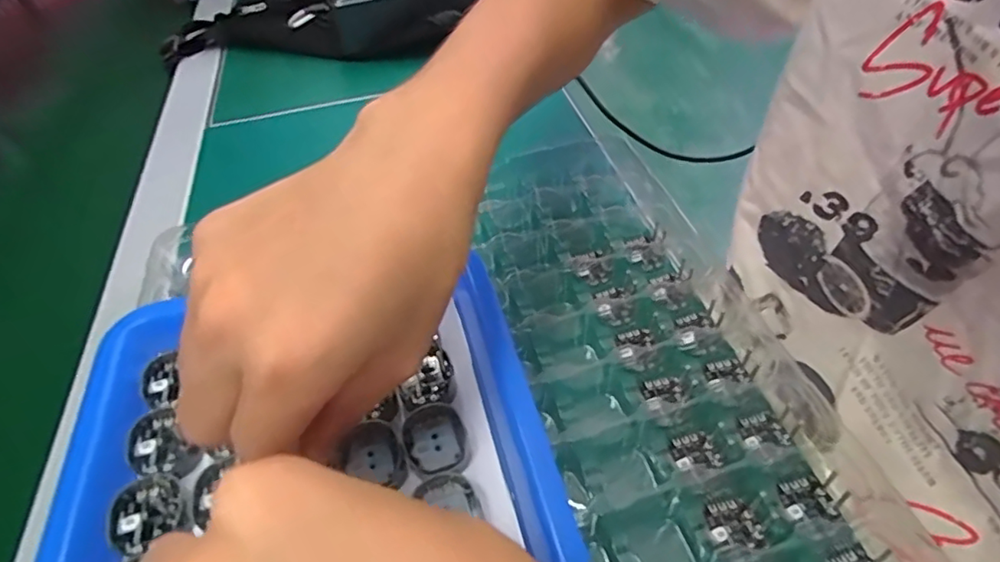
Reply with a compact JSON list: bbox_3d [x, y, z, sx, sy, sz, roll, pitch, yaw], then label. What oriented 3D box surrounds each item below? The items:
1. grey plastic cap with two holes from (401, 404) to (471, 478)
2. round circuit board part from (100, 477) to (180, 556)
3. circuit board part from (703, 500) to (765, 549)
[{"bbox_3d":[-0.025,0.063,0.218,0.023,0.004,0.030,-22,50,-12],"label":"grey plastic cap with two holes"},{"bbox_3d":[-0.130,0.084,0.201,0.024,0.005,0.025,33,60,31],"label":"round circuit board part"},{"bbox_3d":[0.092,0.096,0.217,0.019,0.004,0.019,-13,48,-5],"label":"circuit board part"}]

